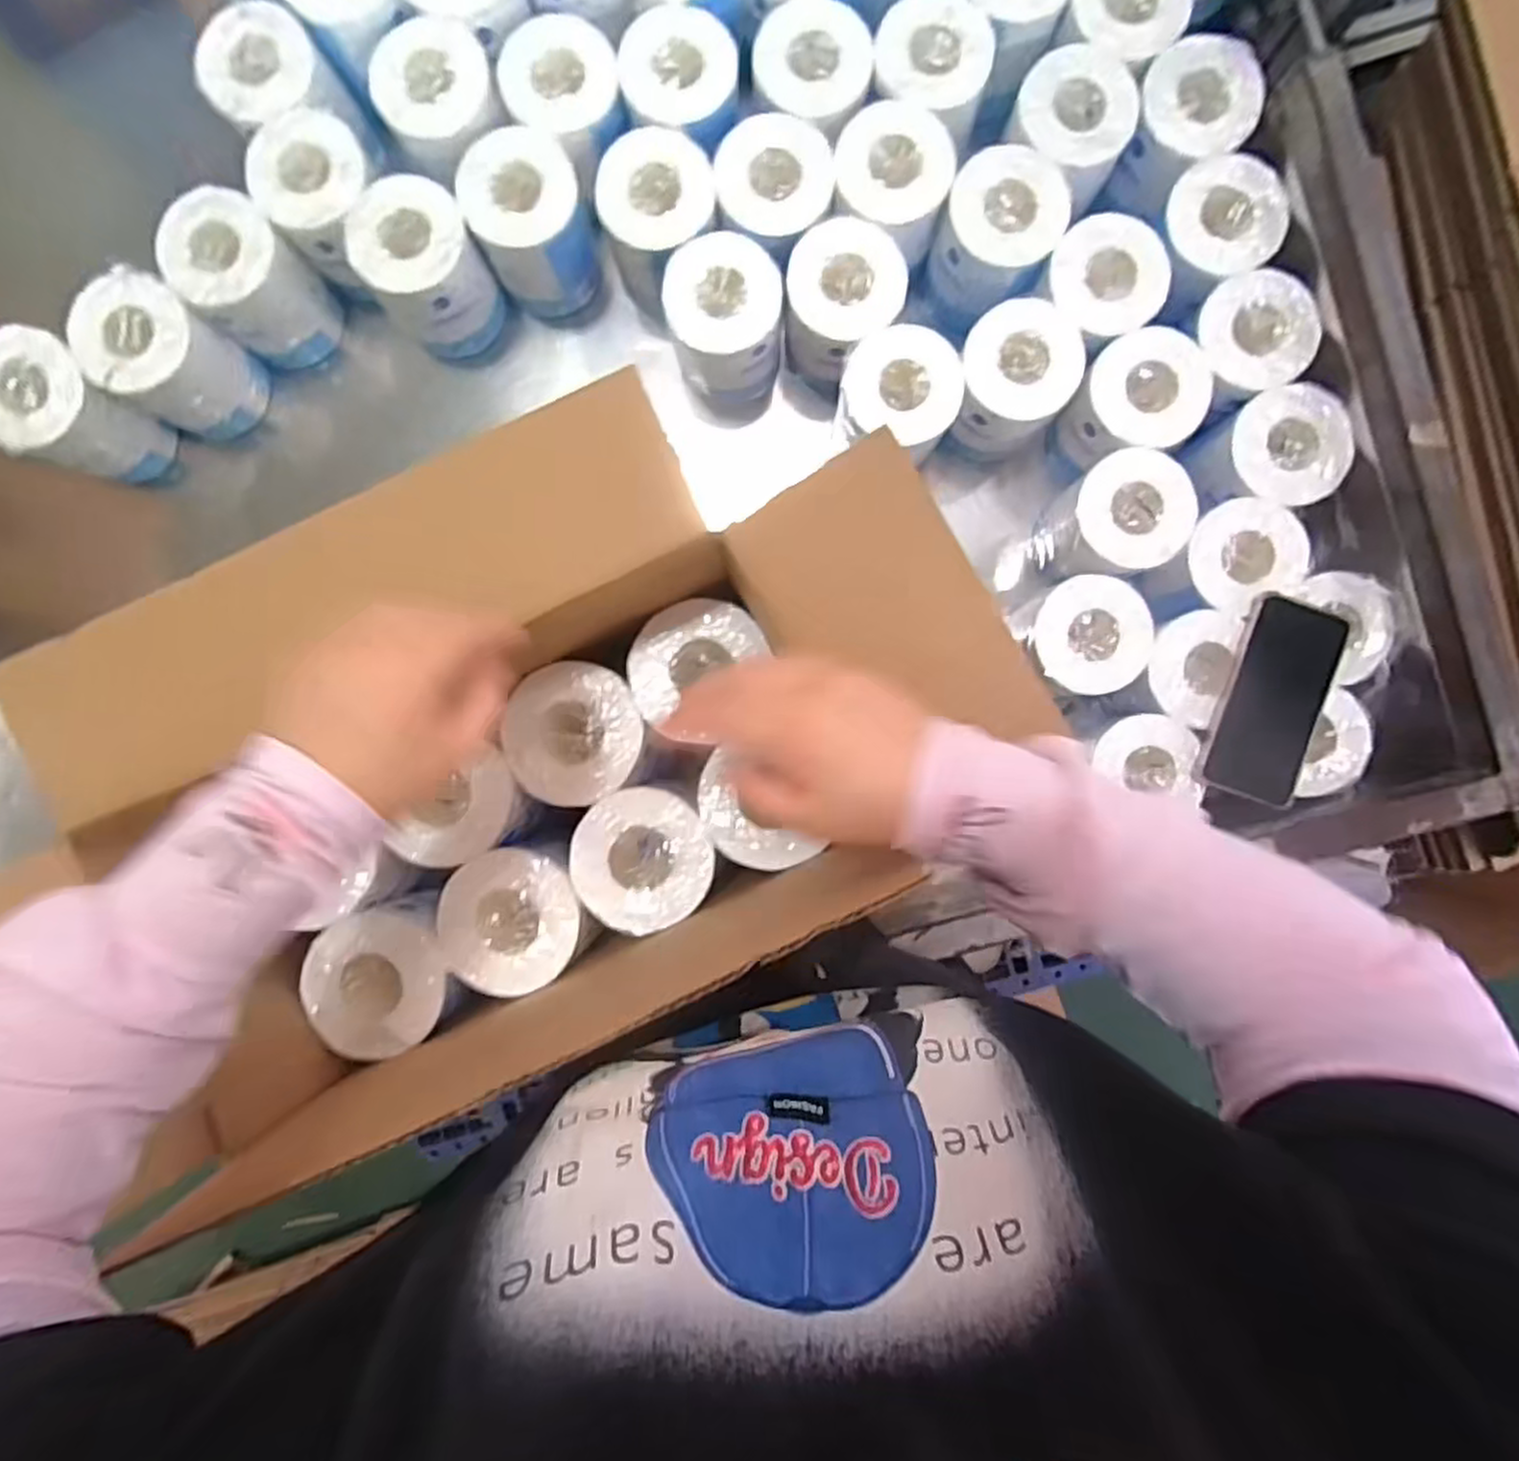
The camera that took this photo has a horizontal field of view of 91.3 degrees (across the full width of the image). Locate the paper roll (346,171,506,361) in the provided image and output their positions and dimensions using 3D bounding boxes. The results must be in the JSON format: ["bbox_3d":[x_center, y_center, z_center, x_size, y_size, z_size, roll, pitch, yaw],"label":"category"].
[{"bbox_3d":[-0.296,-0.413,0.681,0.094,0.142,0.087,0,91,-1],"label":"paper roll"}]

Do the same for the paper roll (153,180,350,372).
[{"bbox_3d":[-0.456,-0.403,0.675,0.095,0.117,0.096,0,91,-1],"label":"paper roll"}]

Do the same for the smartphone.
[{"bbox_3d":[0.428,-0.024,0.618,0.080,0.015,0.164,17,91,-1],"label":"smartphone"}]

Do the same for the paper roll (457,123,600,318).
[{"bbox_3d":[-0.202,-0.456,0.680,0.092,0.121,0.100,0,91,-1],"label":"paper roll"}]

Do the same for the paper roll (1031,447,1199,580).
[{"bbox_3d":[0.315,-0.183,0.676,0.098,0.120,0.095,0,91,-1],"label":"paper roll"}]

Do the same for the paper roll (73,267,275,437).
[{"bbox_3d":[-0.534,-0.337,0.684,0.091,0.122,0.101,37,90,-1],"label":"paper roll"}]

